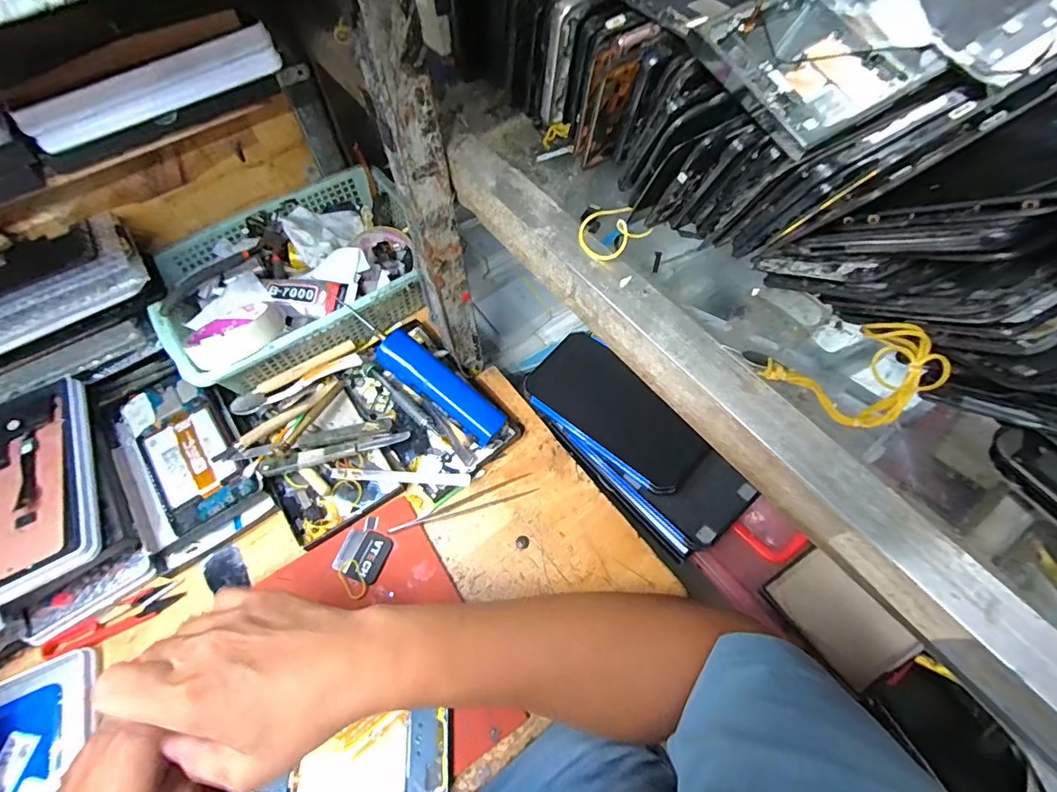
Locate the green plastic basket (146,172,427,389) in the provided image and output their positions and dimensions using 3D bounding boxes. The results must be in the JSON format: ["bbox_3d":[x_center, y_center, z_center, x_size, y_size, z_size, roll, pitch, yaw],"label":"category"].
[{"bbox_3d":[-0.247,-0.124,0.533,0.263,0.078,0.198,-31,64,-14],"label":"green plastic basket"}]

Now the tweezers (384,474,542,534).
[{"bbox_3d":[-0.059,0.096,0.447,0.132,0.009,0.020,-16,61,-7],"label":"tweezers"}]

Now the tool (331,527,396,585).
[{"bbox_3d":[-0.141,0.135,0.421,0.043,0.004,0.040,17,63,11],"label":"tool"}]

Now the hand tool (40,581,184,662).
[{"bbox_3d":[-0.336,0.182,0.402,0.096,0.015,0.020,-28,63,-13],"label":"hand tool"}]

